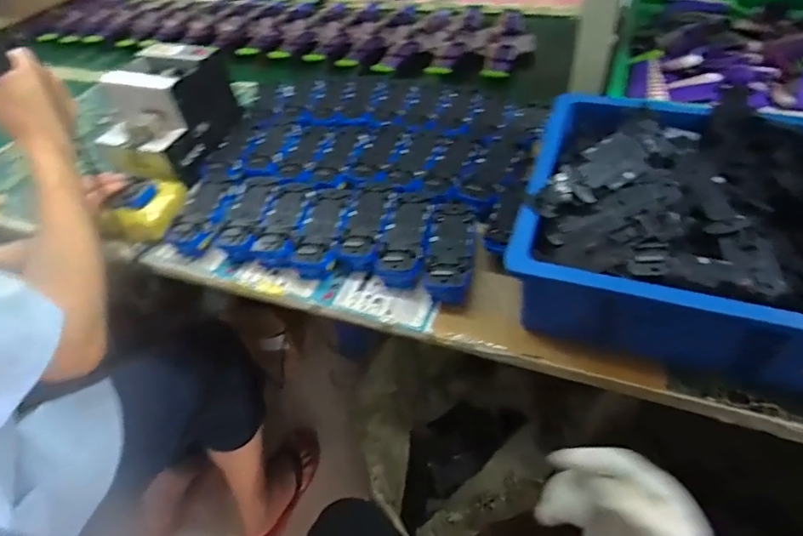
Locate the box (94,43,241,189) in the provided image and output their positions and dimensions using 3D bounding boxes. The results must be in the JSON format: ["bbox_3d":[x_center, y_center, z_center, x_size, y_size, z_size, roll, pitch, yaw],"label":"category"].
[{"bbox_3d":[-0.352,-0.231,0.773,0.145,0.125,0.185,12,47,17],"label":"box"}]

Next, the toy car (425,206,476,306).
[{"bbox_3d":[0.058,-0.021,0.602,0.054,0.028,0.130,3,58,9],"label":"toy car"}]

